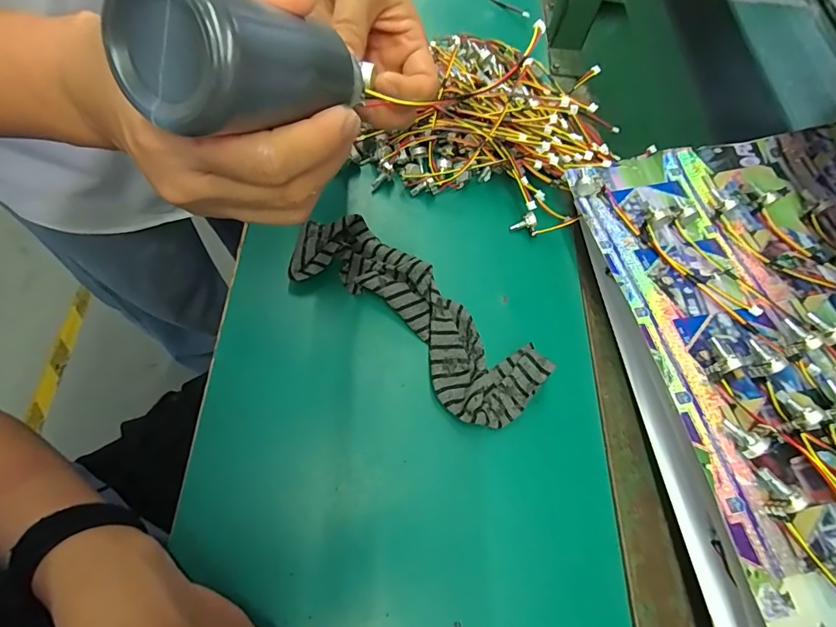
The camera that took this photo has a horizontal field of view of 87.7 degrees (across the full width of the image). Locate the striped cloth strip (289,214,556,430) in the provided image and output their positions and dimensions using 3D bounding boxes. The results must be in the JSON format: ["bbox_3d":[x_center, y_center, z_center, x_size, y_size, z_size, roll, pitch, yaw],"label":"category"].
[{"bbox_3d":[-0.003,0.001,0.348,0.218,0.032,0.079,38,66,13],"label":"striped cloth strip"}]

